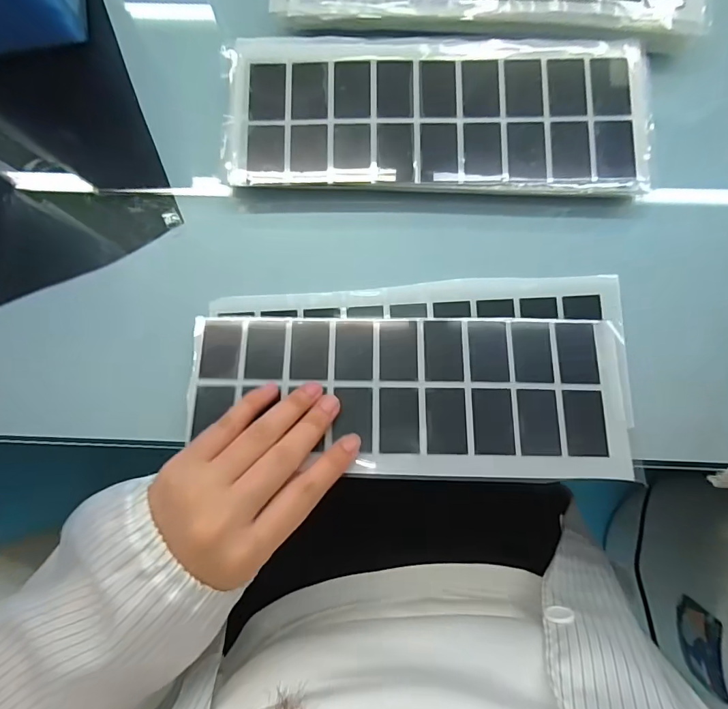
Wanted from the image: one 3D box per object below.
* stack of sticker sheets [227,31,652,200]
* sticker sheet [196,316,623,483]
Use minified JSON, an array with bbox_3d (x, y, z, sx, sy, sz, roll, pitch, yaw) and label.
[{"bbox_3d":[0.049,-0.162,0.282,0.277,0.009,0.106,1,85,1],"label":"stack of sticker sheets"},{"bbox_3d":[0.027,0.025,0.264,0.270,0.004,0.098,1,74,1],"label":"sticker sheet"}]

